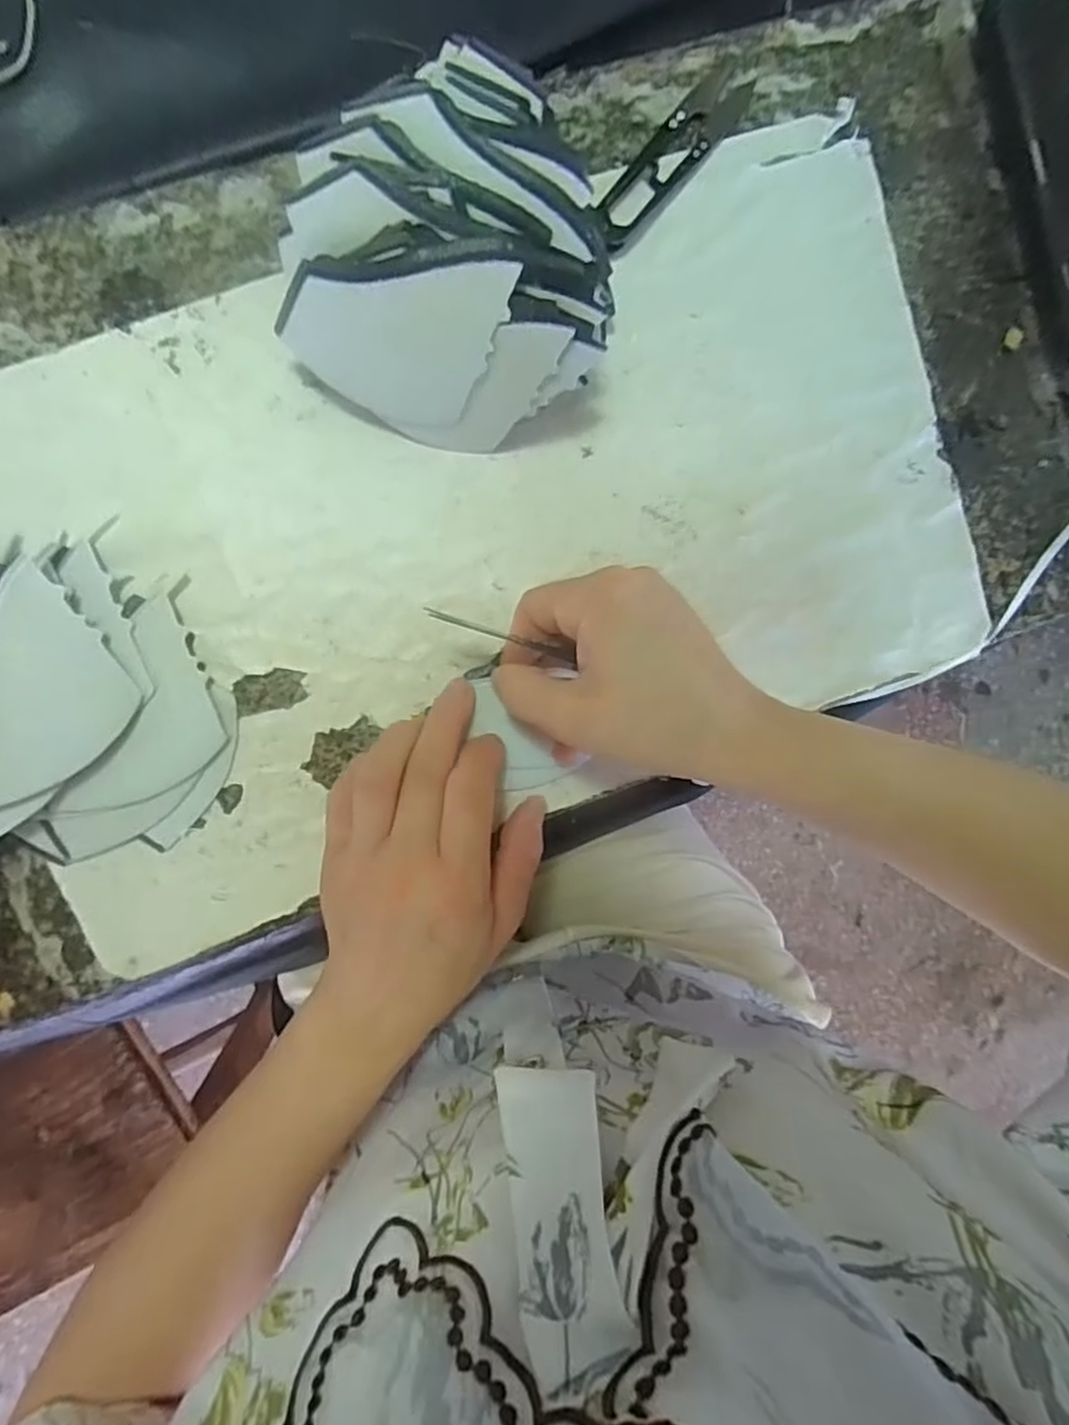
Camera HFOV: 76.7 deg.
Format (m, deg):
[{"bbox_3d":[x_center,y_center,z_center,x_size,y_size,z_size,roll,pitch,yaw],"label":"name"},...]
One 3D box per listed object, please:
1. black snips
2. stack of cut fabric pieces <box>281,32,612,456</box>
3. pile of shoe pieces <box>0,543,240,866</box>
[{"bbox_3d":[0.060,-0.244,0.295,0.022,0.009,0.098,40,89,-7],"label":"black snips"},{"bbox_3d":[-0.027,-0.176,0.265,0.121,0.055,0.128,24,92,-10],"label":"stack of cut fabric pieces"},{"bbox_3d":[-0.200,-0.003,0.272,0.136,0.032,0.121,0,94,-7],"label":"pile of shoe pieces"}]

